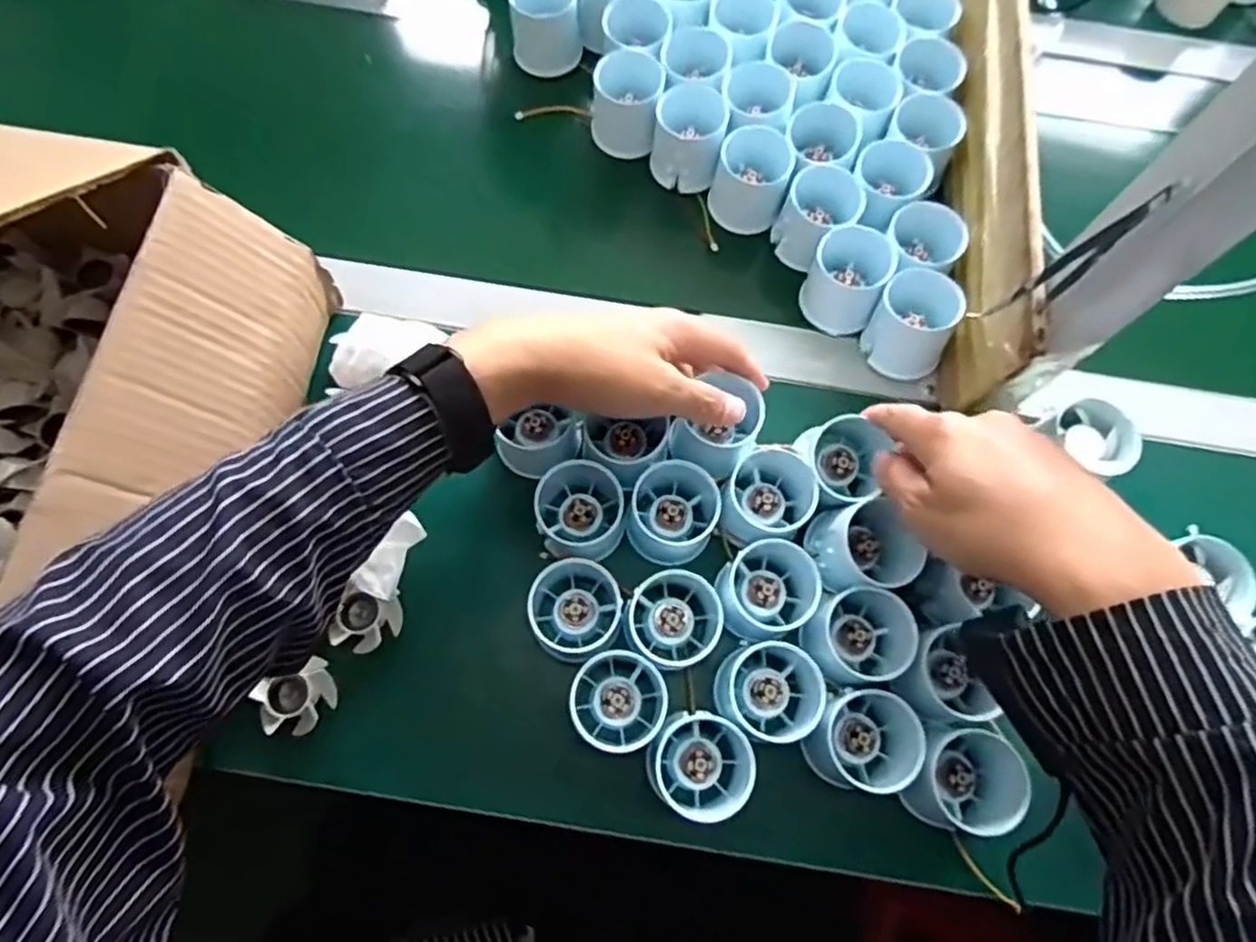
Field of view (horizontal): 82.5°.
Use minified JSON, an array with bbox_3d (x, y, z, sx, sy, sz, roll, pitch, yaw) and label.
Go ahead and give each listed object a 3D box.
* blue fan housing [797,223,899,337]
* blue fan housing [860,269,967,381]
[{"bbox_3d":[0.151,-0.133,0.497,0.052,0.046,0.059,22,72,5],"label":"blue fan housing"},{"bbox_3d":[0.191,-0.098,0.480,0.053,0.048,0.052,26,73,6],"label":"blue fan housing"}]

